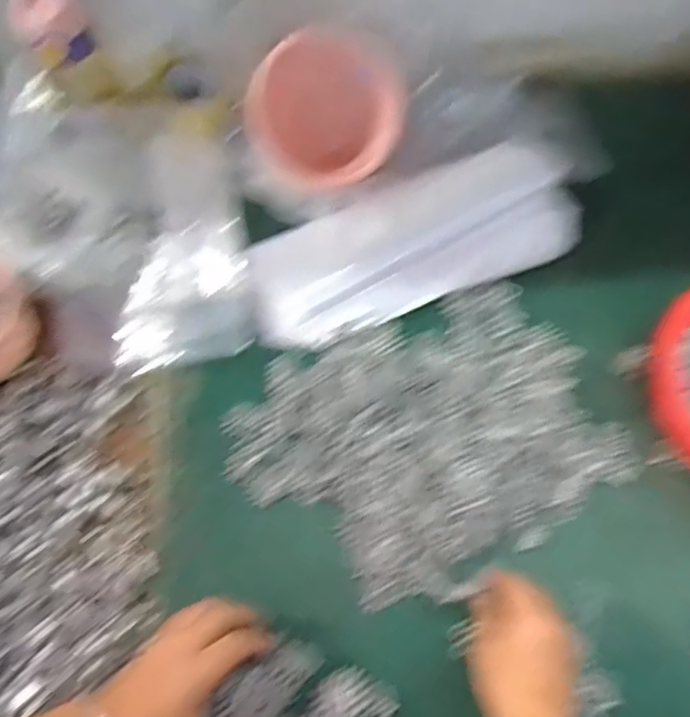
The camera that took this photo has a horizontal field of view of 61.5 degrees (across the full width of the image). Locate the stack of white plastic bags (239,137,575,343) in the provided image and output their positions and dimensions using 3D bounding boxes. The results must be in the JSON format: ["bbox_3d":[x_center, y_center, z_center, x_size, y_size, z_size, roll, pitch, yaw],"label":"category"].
[{"bbox_3d":[0.074,-0.124,0.621,0.373,0.042,0.122,-23,68,-8],"label":"stack of white plastic bags"}]

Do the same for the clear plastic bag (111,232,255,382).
[{"bbox_3d":[-0.174,-0.066,0.628,0.150,0.032,0.150,-7,67,-1],"label":"clear plastic bag"}]

